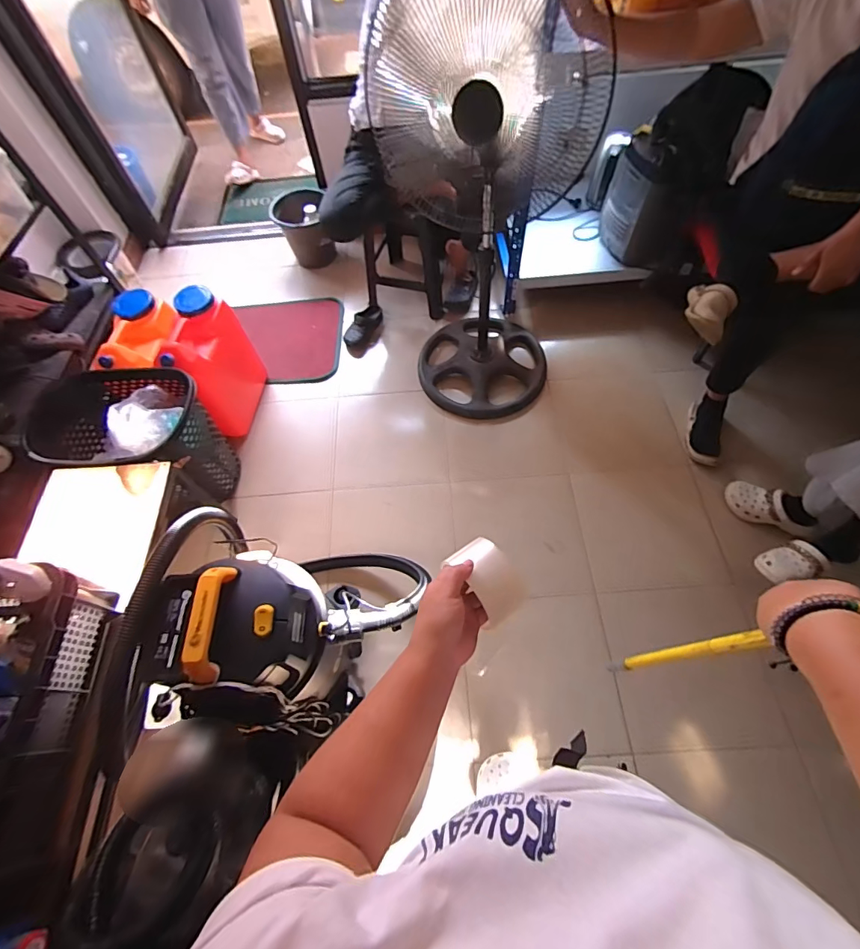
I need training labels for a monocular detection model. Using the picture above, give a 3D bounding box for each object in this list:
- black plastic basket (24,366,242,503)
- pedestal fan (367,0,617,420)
[{"bbox_3d":[-0.872,-0.110,1.364,0.436,0.451,0.349,11,63,9],"label":"black plastic basket"},{"bbox_3d":[0.165,-0.663,1.210,0.445,1.099,0.422,-1,62,3],"label":"pedestal fan"}]

